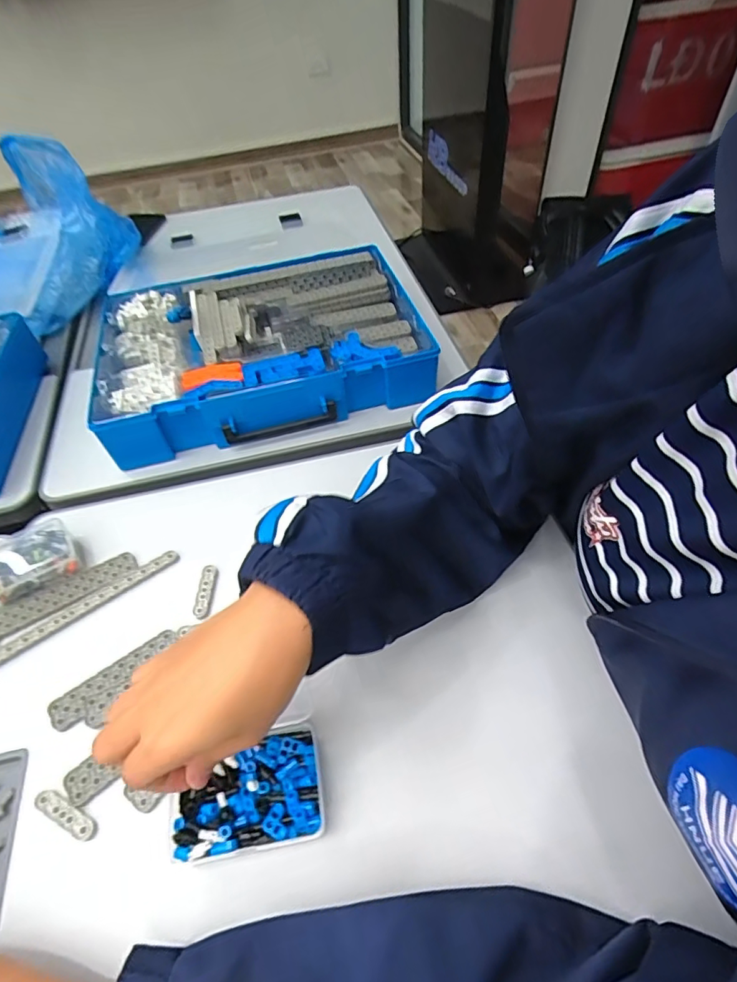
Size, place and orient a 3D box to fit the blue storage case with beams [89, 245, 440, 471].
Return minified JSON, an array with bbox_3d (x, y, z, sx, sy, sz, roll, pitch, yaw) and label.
[{"bbox_3d":[-0.126,-0.173,0.593,0.361,0.068,0.260,-14,51,-6],"label":"blue storage case with beams"}]

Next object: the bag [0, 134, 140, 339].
[{"bbox_3d":[-0.530,-0.392,0.758,0.315,0.136,0.304,30,60,26],"label":"bag"}]

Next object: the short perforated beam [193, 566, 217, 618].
[{"bbox_3d":[-0.140,0.087,0.428,0.013,0.008,0.048,0,51,5],"label":"short perforated beam"}]

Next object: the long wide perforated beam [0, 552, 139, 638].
[{"bbox_3d":[-0.298,0.105,0.421,0.199,0.008,0.028,-28,54,-17],"label":"long wide perforated beam"}]

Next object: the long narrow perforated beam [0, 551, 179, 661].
[{"bbox_3d":[-0.254,0.105,0.416,0.196,0.005,0.013,-33,56,-20],"label":"long narrow perforated beam"}]

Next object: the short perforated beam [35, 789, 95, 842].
[{"bbox_3d":[-0.201,0.215,0.330,0.047,0.008,0.012,20,56,20],"label":"short perforated beam"}]

